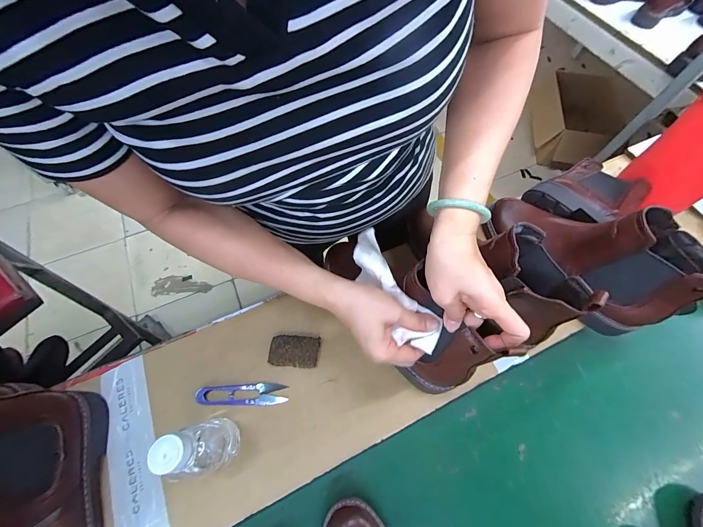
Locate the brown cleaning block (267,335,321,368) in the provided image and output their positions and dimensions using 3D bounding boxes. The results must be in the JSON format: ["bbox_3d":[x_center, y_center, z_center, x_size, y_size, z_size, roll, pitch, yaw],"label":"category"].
[{"bbox_3d":[-0.083,0.127,0.437,0.071,0.012,0.044,3,64,1],"label":"brown cleaning block"}]

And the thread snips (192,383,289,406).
[{"bbox_3d":[-0.149,0.179,0.411,0.115,0.017,0.028,-1,64,-1],"label":"thread snips"}]

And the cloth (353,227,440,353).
[{"bbox_3d":[0.046,0.028,0.348,0.051,0.041,0.152,-26,72,-13],"label":"cloth"}]

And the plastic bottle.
[{"bbox_3d":[-0.167,0.202,0.330,0.050,0.132,0.053,-25,67,-12],"label":"plastic bottle"}]

